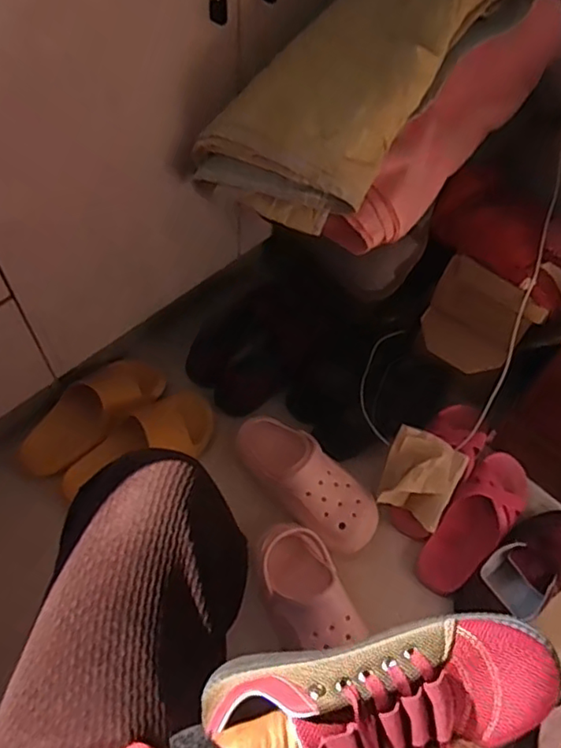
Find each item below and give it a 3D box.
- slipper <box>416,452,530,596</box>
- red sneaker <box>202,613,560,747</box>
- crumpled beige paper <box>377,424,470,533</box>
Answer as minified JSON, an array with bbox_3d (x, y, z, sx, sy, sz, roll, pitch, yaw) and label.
[{"bbox_3d":[0.311,0.224,0.945,0.096,0.061,0.269,40,64,19],"label":"slipper"},{"bbox_3d":[0.066,0.220,0.383,0.223,0.087,0.100,-6,59,-4],"label":"red sneaker"},{"bbox_3d":[0.214,0.158,0.921,0.111,0.055,0.132,24,92,21],"label":"crumpled beige paper"}]

